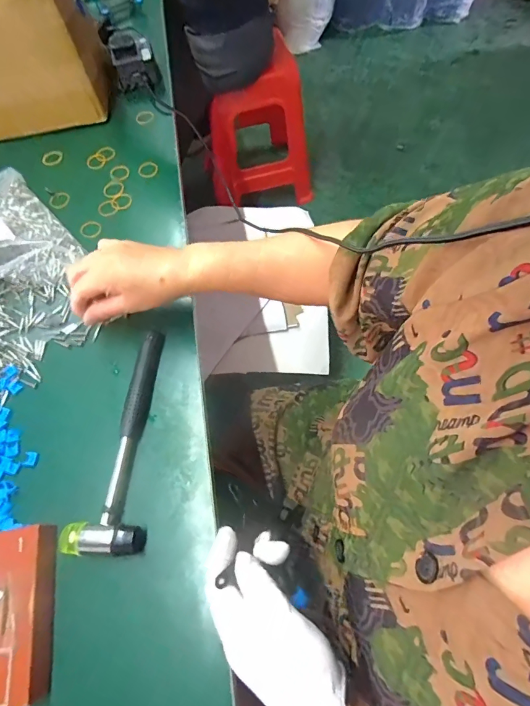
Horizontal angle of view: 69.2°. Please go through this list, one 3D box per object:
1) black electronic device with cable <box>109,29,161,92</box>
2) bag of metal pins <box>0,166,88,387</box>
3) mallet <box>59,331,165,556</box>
[{"bbox_3d":[-0.236,-0.528,0.691,0.077,0.059,0.069,-15,64,-3],"label":"black electronic device with cable"},{"bbox_3d":[-0.365,-0.116,0.515,0.215,0.045,0.340,-40,68,-15],"label":"bag of metal pins"},{"bbox_3d":[-0.155,0.085,0.421,0.076,0.021,0.240,0,64,4],"label":"mallet"}]

